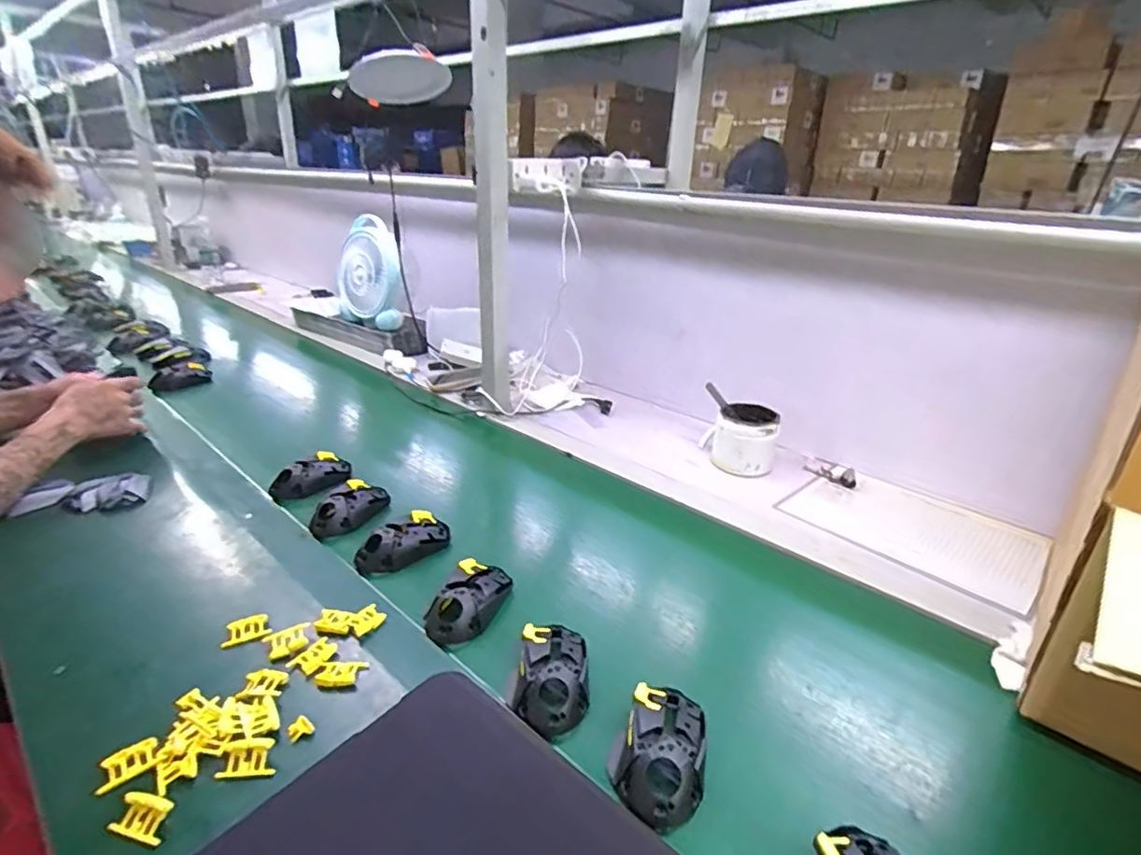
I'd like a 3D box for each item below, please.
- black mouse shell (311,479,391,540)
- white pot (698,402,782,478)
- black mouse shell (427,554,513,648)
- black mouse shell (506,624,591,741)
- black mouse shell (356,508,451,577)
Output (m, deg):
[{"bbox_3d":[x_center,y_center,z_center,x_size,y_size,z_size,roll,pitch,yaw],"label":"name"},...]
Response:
[{"bbox_3d":[-0.300,0.109,0.801,0.061,0.034,0.116,11,25,18],"label":"black mouse shell"},{"bbox_3d":[0.273,0.010,0.953,0.117,0.101,0.109,10,25,17],"label":"white pot"},{"bbox_3d":[-0.109,0.183,0.637,0.068,0.033,0.113,13,26,23],"label":"black mouse shell"},{"bbox_3d":[-0.021,0.224,0.542,0.070,0.032,0.108,2,24,-1],"label":"black mouse shell"},{"bbox_3d":[-0.206,0.143,0.730,0.058,0.040,0.120,23,32,39],"label":"black mouse shell"}]

